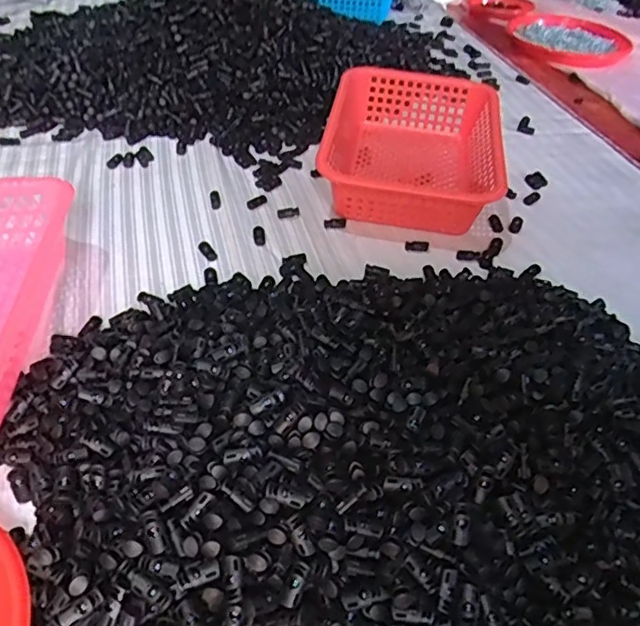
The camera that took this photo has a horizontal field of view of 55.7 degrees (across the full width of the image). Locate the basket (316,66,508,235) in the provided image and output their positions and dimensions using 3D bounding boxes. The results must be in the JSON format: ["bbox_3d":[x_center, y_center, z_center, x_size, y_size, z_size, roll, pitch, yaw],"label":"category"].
[{"bbox_3d":[0.116,-0.212,0.798,0.213,0.100,0.285,8,43,2],"label":"basket"}]

